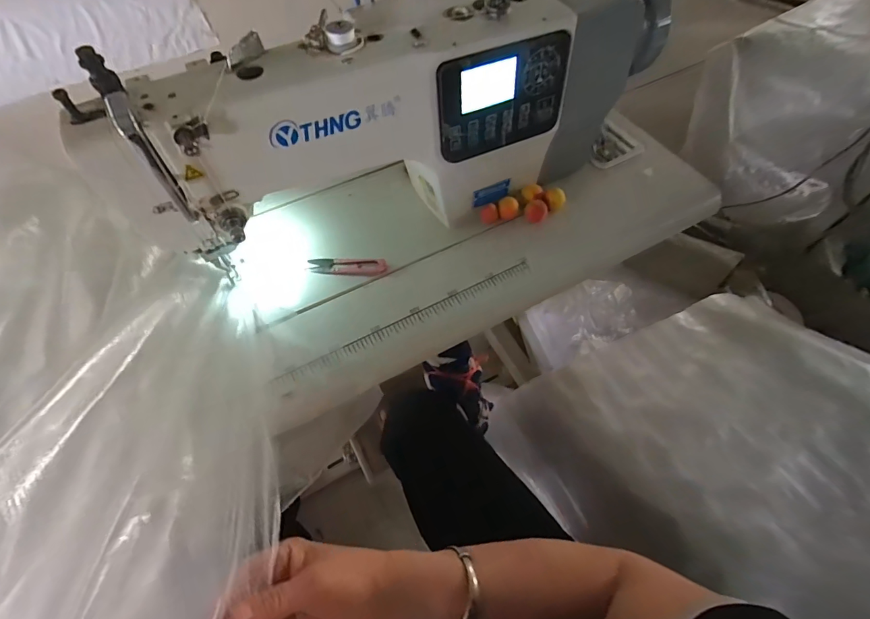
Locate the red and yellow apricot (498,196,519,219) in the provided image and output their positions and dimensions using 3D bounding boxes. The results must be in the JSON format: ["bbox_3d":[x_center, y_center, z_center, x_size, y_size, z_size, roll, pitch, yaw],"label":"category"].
[{"bbox_3d":[0.098,-0.136,0.560,0.027,0.024,0.020,12,60,8],"label":"red and yellow apricot"}]

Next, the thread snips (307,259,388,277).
[{"bbox_3d":[-0.109,-0.053,0.524,0.098,0.017,0.023,8,59,5],"label":"thread snips"}]

